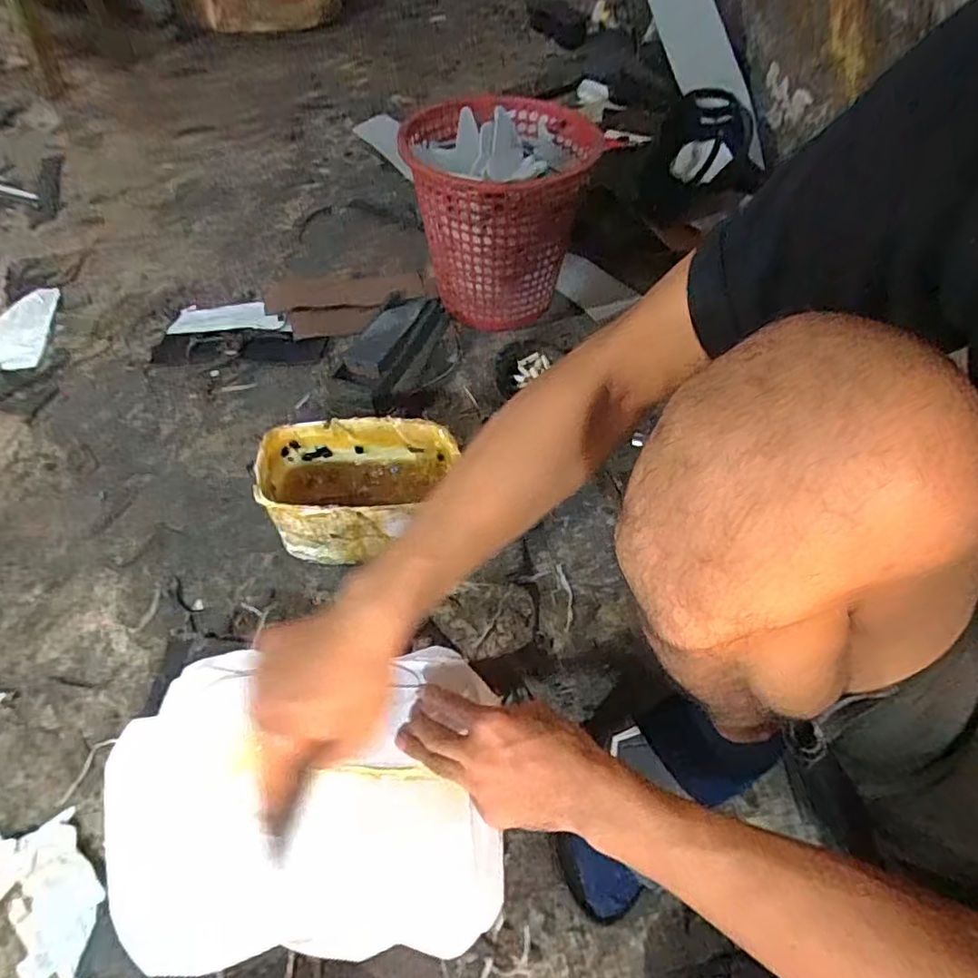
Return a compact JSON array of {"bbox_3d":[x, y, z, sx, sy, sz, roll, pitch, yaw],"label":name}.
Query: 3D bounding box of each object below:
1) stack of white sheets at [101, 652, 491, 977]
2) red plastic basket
[{"bbox_3d":[-0.143,0.235,0.463,0.291,0.022,0.211,-1,55,-3],"label":"stack of white sheets"},{"bbox_3d":[0.016,-0.393,0.854,0.251,0.236,0.248,-11,54,-9],"label":"red plastic basket"}]

